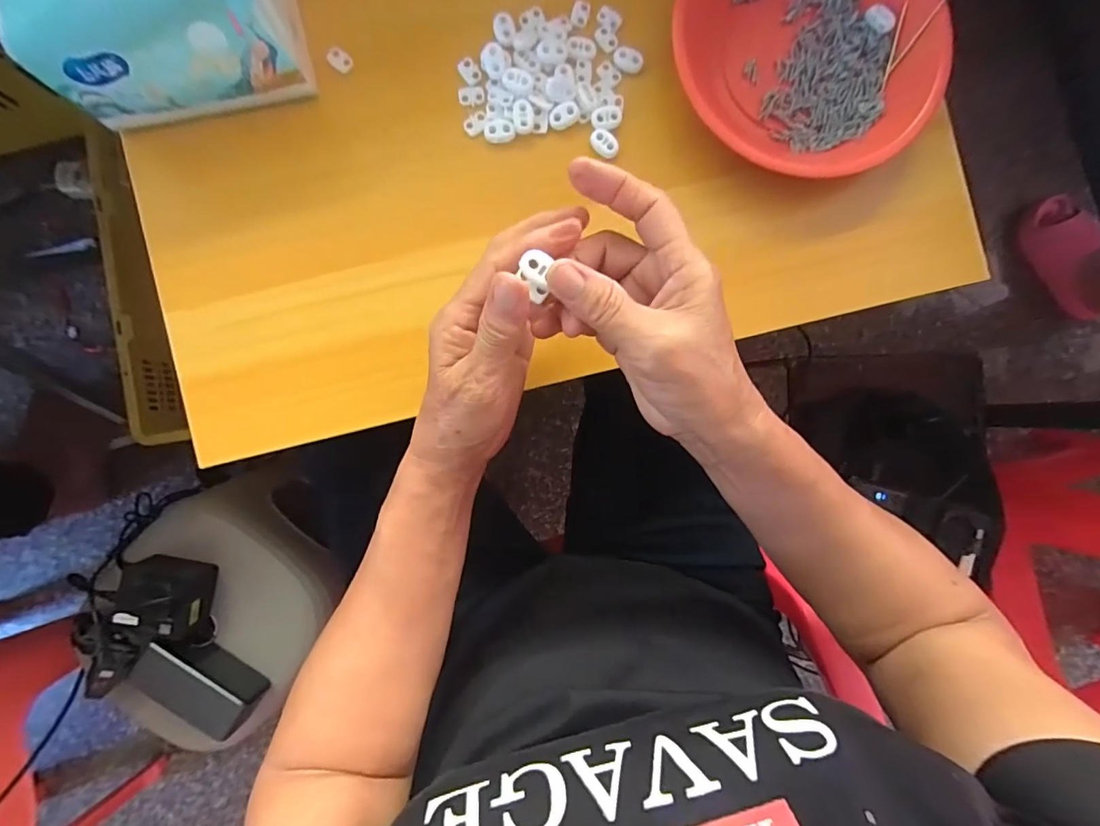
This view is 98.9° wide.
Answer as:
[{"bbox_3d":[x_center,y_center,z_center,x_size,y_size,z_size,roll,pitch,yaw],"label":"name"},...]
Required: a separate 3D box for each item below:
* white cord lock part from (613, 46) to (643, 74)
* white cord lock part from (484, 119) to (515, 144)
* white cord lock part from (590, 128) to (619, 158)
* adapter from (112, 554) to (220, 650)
[{"bbox_3d":[0.058,-0.262,0.348,0.022,0.004,0.018,25,88,-3],"label":"white cord lock part"},{"bbox_3d":[-0.036,-0.205,0.340,0.021,0.004,0.016,-8,90,-3],"label":"white cord lock part"},{"bbox_3d":[0.040,-0.197,0.343,0.015,0.004,0.022,-41,92,-3],"label":"white cord lock part"},{"bbox_3d":[-0.441,0.214,0.538,0.083,0.055,0.092,7,89,-3],"label":"adapter"}]

